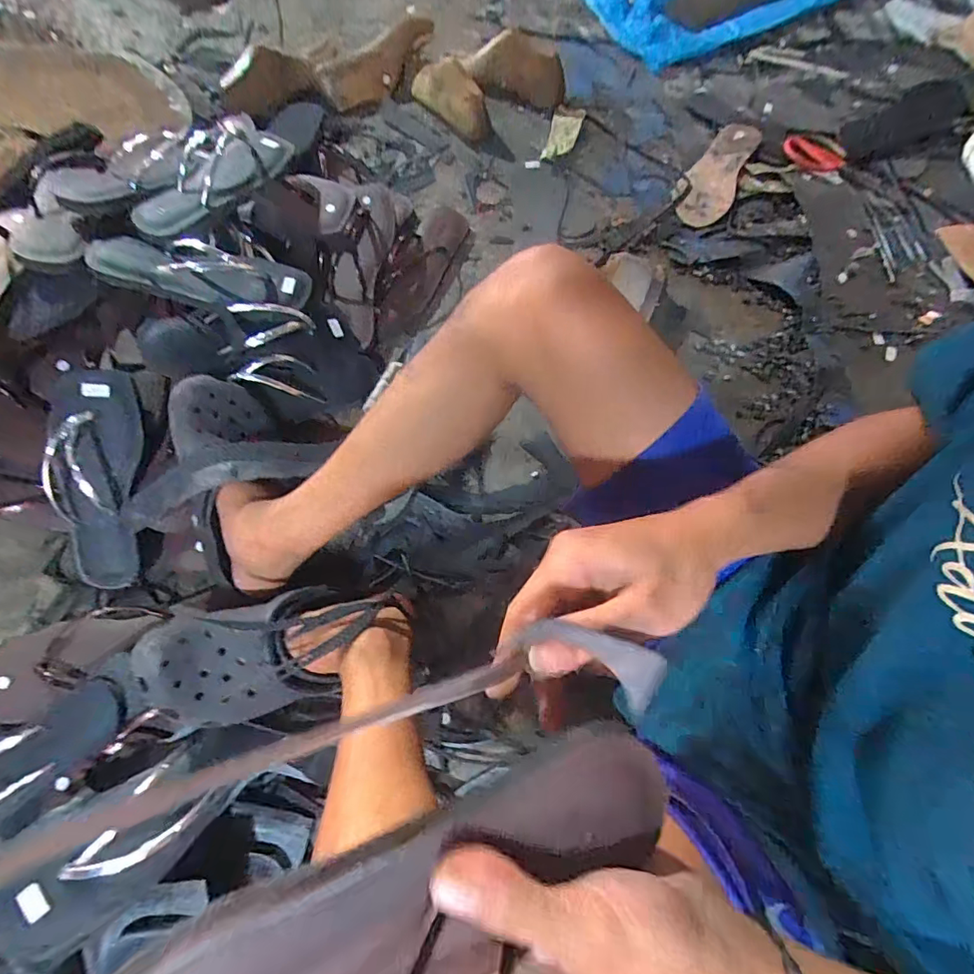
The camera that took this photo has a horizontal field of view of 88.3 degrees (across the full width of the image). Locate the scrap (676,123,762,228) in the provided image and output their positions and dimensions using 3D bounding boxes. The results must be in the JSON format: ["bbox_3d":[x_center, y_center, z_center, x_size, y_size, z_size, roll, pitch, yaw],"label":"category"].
[{"bbox_3d":[0.409,-0.553,0.873,0.081,0.023,0.282,29,70,8],"label":"scrap"}]

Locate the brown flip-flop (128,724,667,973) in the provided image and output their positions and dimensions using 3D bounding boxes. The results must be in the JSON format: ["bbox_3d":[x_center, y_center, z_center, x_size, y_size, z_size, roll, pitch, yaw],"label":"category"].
[{"bbox_3d":[-0.038,0.182,0.188,0.253,0.044,0.095,-28,73,-13],"label":"brown flip-flop"}]

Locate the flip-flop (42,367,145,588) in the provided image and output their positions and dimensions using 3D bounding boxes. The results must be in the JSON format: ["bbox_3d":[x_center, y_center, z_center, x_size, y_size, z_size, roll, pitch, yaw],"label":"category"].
[{"bbox_3d":[-0.431,-0.007,0.542,0.088,0.051,0.238,4,98,-1],"label":"flip-flop"}]

